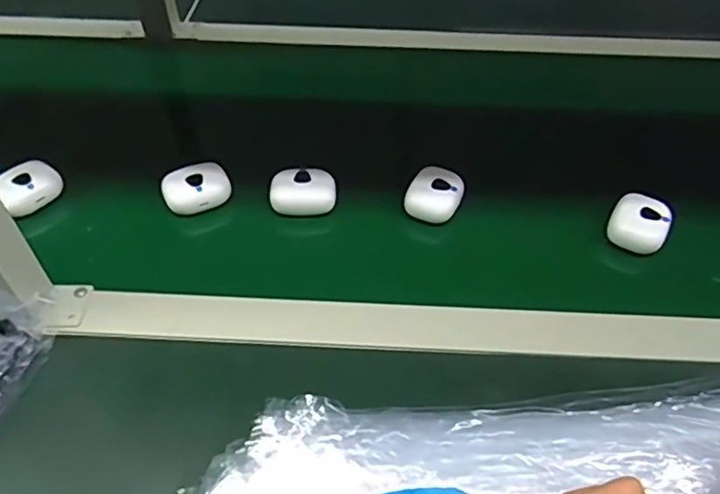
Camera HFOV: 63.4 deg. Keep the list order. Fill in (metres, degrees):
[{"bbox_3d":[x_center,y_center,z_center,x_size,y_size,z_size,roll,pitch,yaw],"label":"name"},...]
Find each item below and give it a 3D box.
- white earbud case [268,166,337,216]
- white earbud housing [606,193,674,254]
[{"bbox_3d":[-0.053,-0.050,0.542,0.060,0.030,0.041,-4,48,-3],"label":"white earbud case"},{"bbox_3d":[0.248,-0.021,0.518,0.048,0.027,0.045,27,54,22],"label":"white earbud housing"}]

